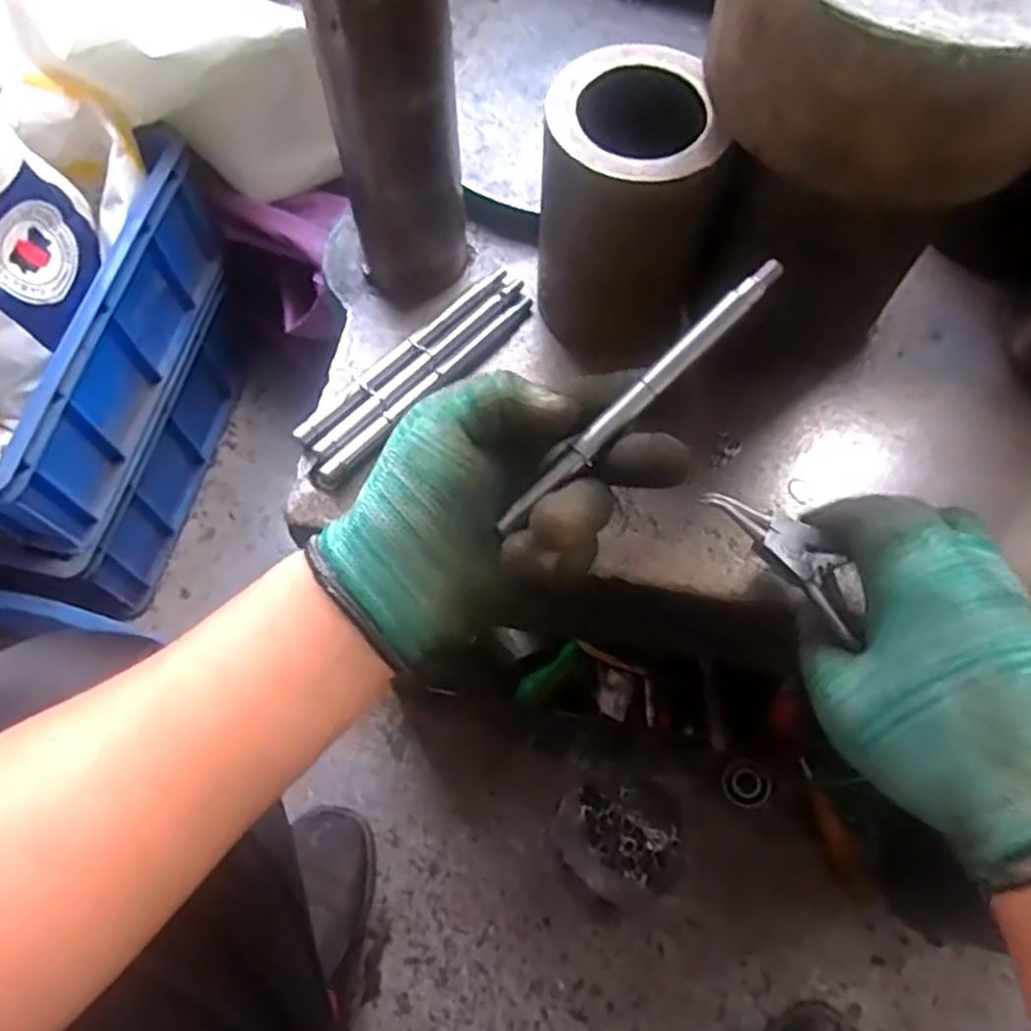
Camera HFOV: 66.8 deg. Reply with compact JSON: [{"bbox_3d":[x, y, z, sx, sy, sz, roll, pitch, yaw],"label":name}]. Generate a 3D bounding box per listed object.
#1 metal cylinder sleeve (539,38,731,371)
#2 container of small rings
[{"bbox_3d":[0.056,-0.153,0.416,0.085,0.140,0.103,9,67,3],"label":"metal cylinder sleeve"},{"bbox_3d":[0.098,0.306,0.746,0.124,0.061,0.115,4,66,1],"label":"container of small rings"}]

